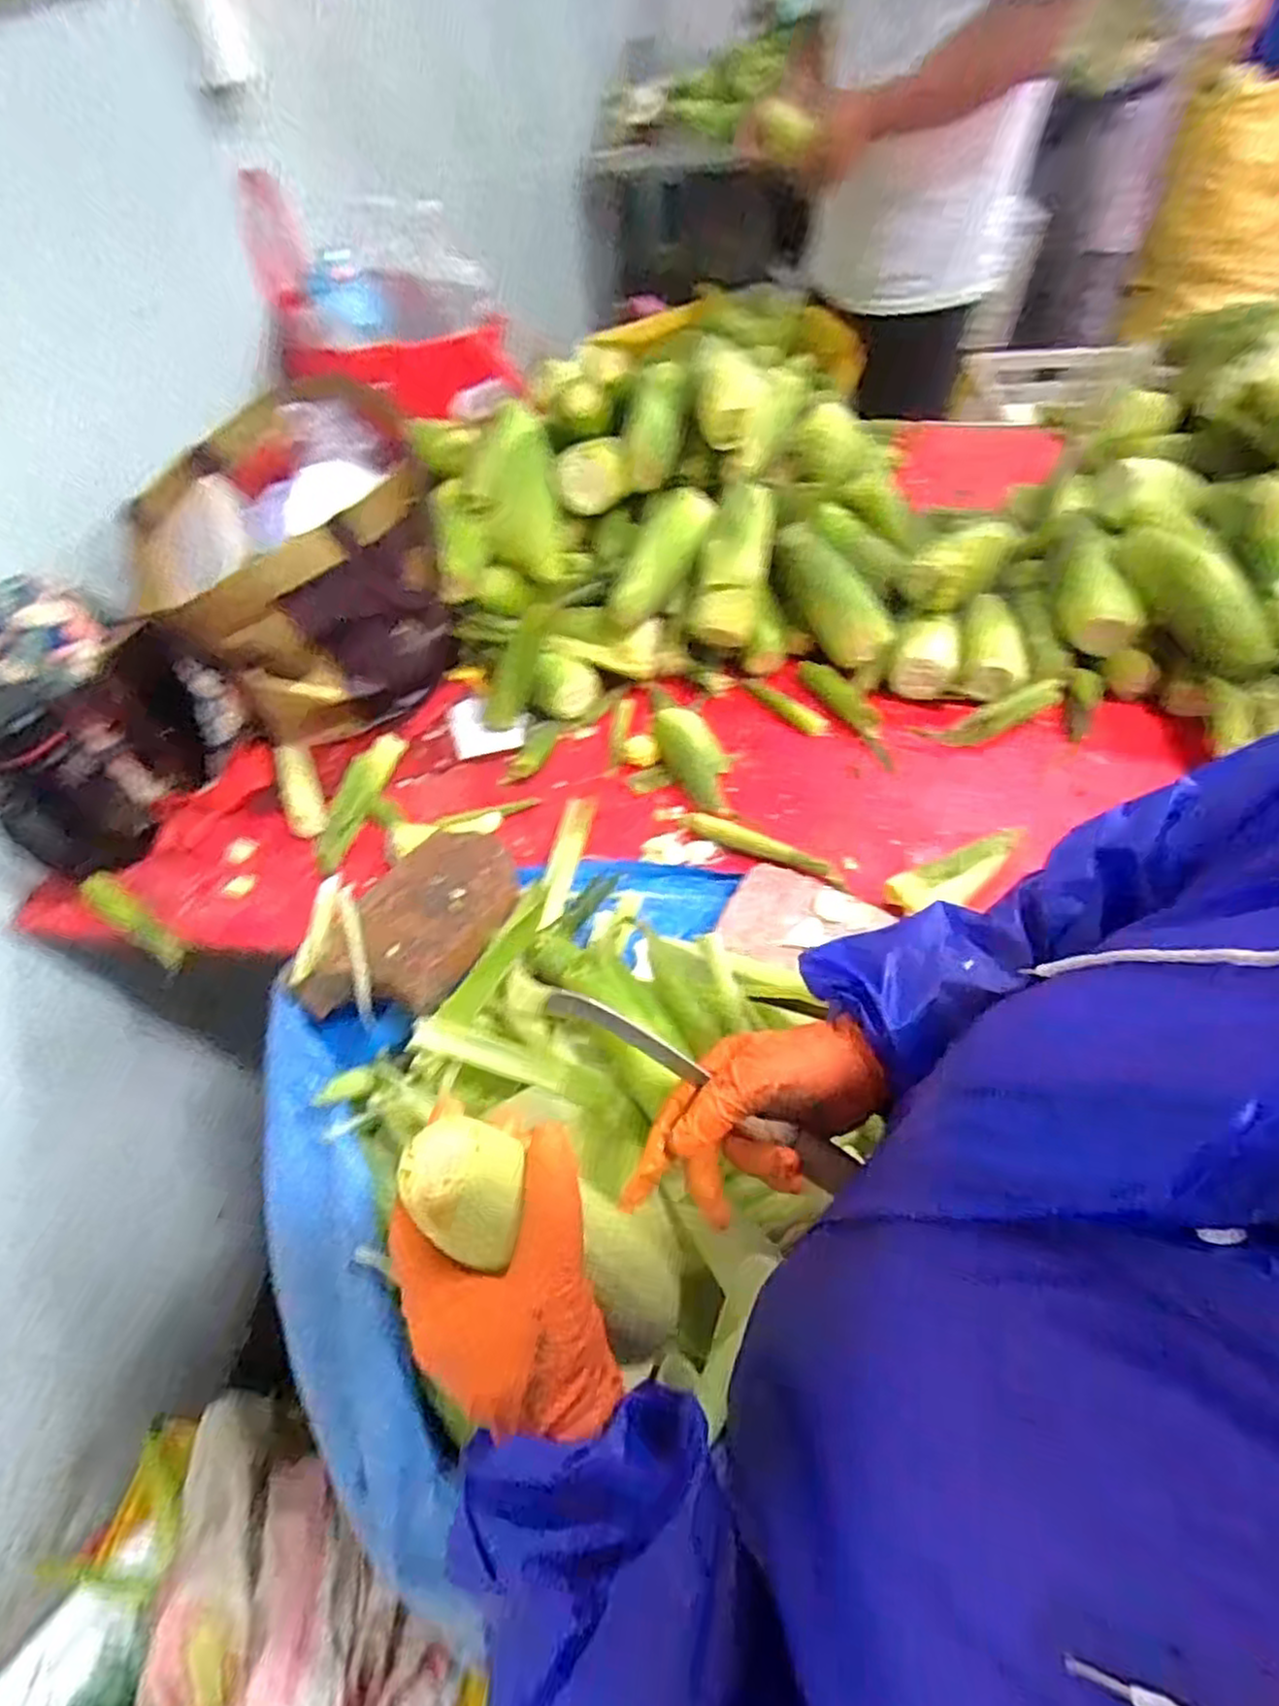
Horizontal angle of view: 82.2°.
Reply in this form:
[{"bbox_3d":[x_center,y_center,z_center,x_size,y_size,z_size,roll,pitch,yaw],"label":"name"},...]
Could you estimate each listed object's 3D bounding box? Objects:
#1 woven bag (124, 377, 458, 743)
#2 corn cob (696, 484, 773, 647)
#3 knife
[{"bbox_3d":[-0.374,-0.308,0.818,0.301,0.251,0.247,-23,54,-14],"label":"woven bag"},{"bbox_3d":[0.113,-0.347,0.873,0.073,0.057,0.187,14,91,14],"label":"corn cob"},{"bbox_3d":[0.036,0.132,0.421,0.199,0.017,0.021,33,58,1],"label":"knife"}]

